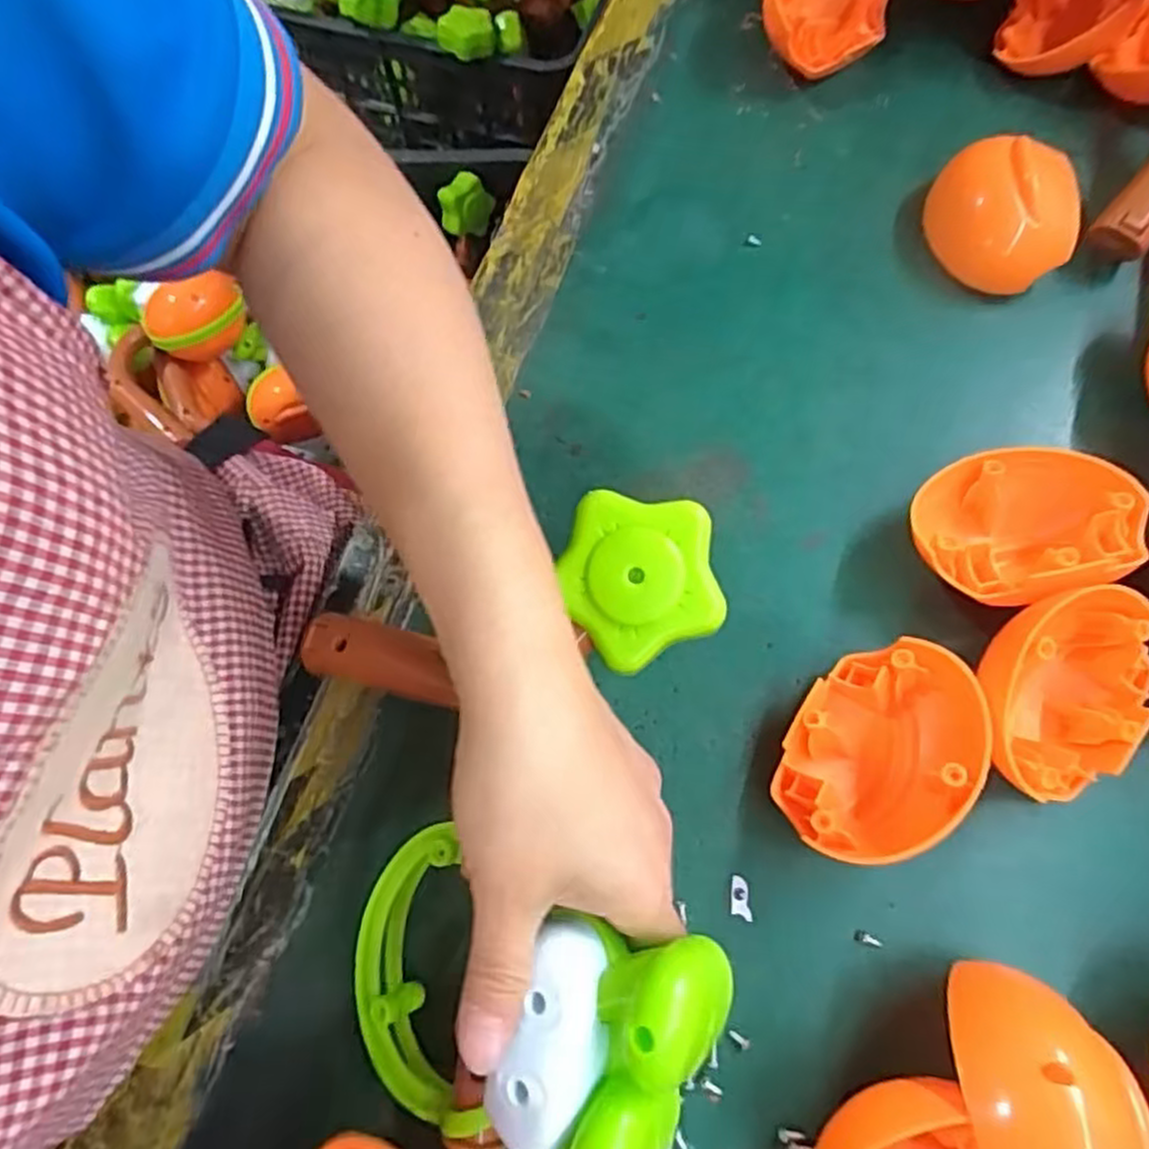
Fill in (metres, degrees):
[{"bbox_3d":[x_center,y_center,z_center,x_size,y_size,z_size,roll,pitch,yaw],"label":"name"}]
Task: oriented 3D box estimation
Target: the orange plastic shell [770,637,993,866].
[{"bbox_3d":[0.125,0.075,0.302,0.069,0.044,0.089,37,75,14],"label":"orange plastic shell"}]

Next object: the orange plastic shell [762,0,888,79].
[{"bbox_3d":[0.148,-0.333,0.441,0.073,0.048,0.075,14,71,7],"label":"orange plastic shell"}]

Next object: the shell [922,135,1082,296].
[{"bbox_3d":[0.228,-0.192,0.398,0.074,0.037,0.066,29,73,12],"label":"shell"}]

